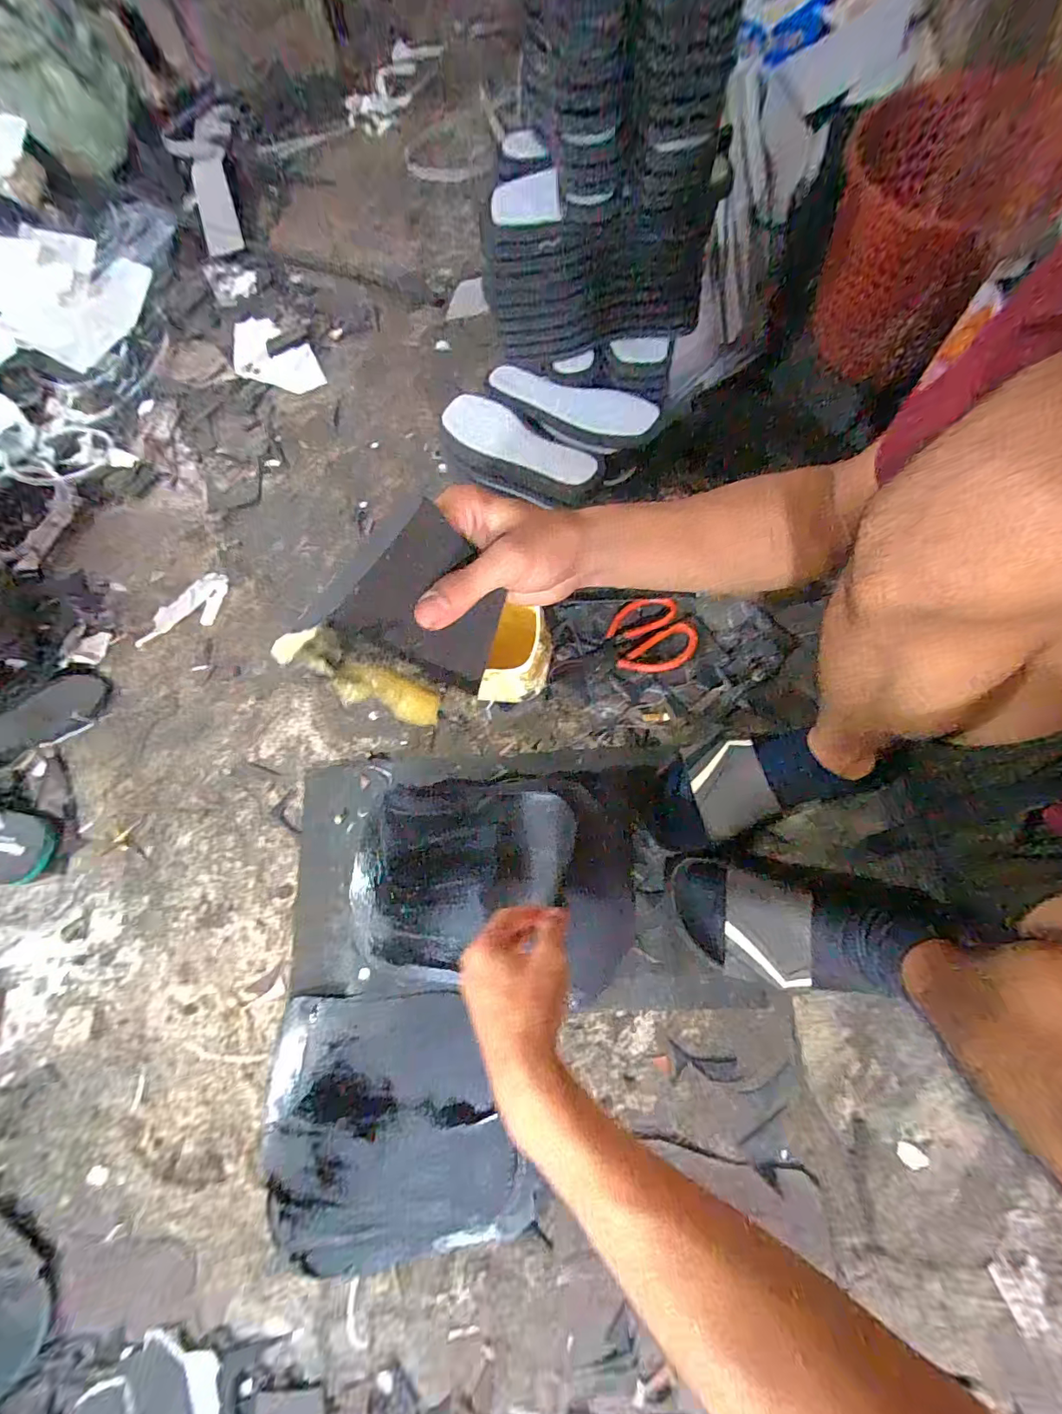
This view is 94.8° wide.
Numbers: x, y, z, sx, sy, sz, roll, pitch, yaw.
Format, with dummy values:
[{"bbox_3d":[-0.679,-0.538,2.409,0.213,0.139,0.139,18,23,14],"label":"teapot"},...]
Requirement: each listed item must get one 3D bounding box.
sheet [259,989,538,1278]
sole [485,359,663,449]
[{"bbox_3d":[-0.143,0.416,0.492,0.253,0.026,0.223,-9,68,3],"label":"sheet"},{"bbox_3d":[0.044,-0.378,0.614,0.232,0.018,0.103,16,72,12],"label":"sole"}]

